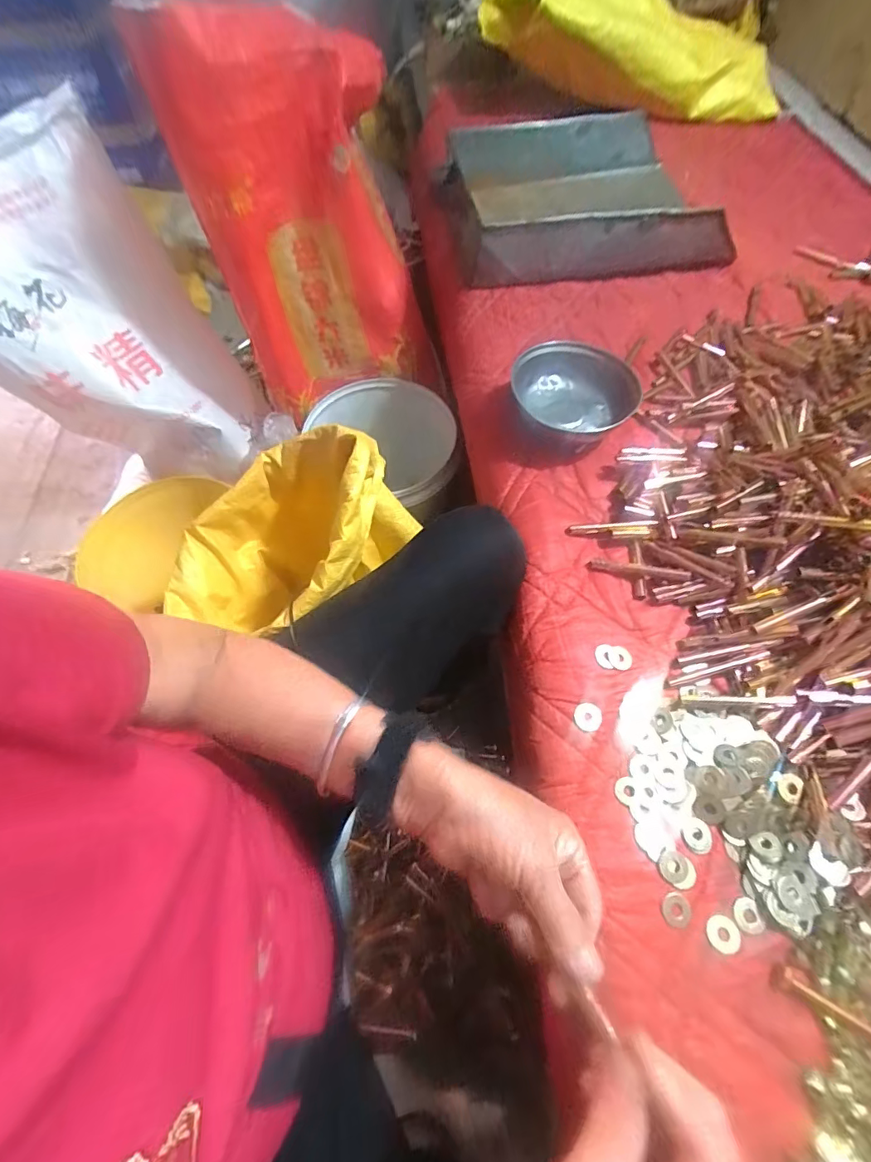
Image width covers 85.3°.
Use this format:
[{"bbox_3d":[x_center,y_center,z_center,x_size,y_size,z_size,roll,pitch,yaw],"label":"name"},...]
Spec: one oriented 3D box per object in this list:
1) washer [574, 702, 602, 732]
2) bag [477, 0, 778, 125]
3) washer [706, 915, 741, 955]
[{"bbox_3d":[0.132,0.118,0.409,0.024,0.004,0.023,0,62,1],"label":"washer"},{"bbox_3d":[0.395,-0.964,0.849,0.570,0.174,0.265,-5,61,-22],"label":"bag"},{"bbox_3d":[0.207,0.253,0.338,0.023,0.004,0.022,0,62,1],"label":"washer"}]

